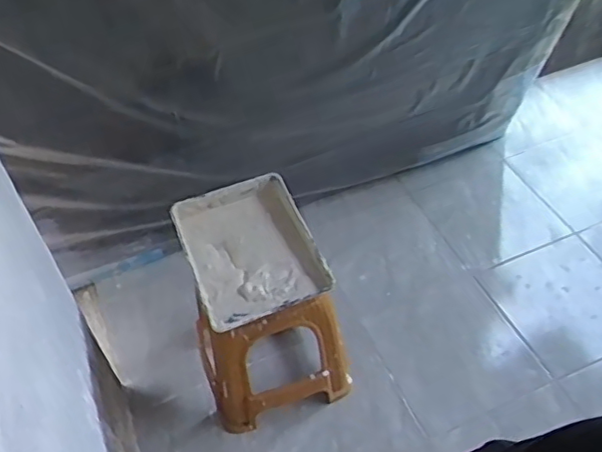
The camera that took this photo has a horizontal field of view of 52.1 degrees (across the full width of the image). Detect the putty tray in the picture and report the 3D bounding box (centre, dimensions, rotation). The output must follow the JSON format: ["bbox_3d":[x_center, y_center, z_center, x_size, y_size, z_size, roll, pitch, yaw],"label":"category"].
[{"bbox_3d":[-0.118,0.053,1.443,0.291,0.062,0.360,-19,53,-12],"label":"putty tray"}]

